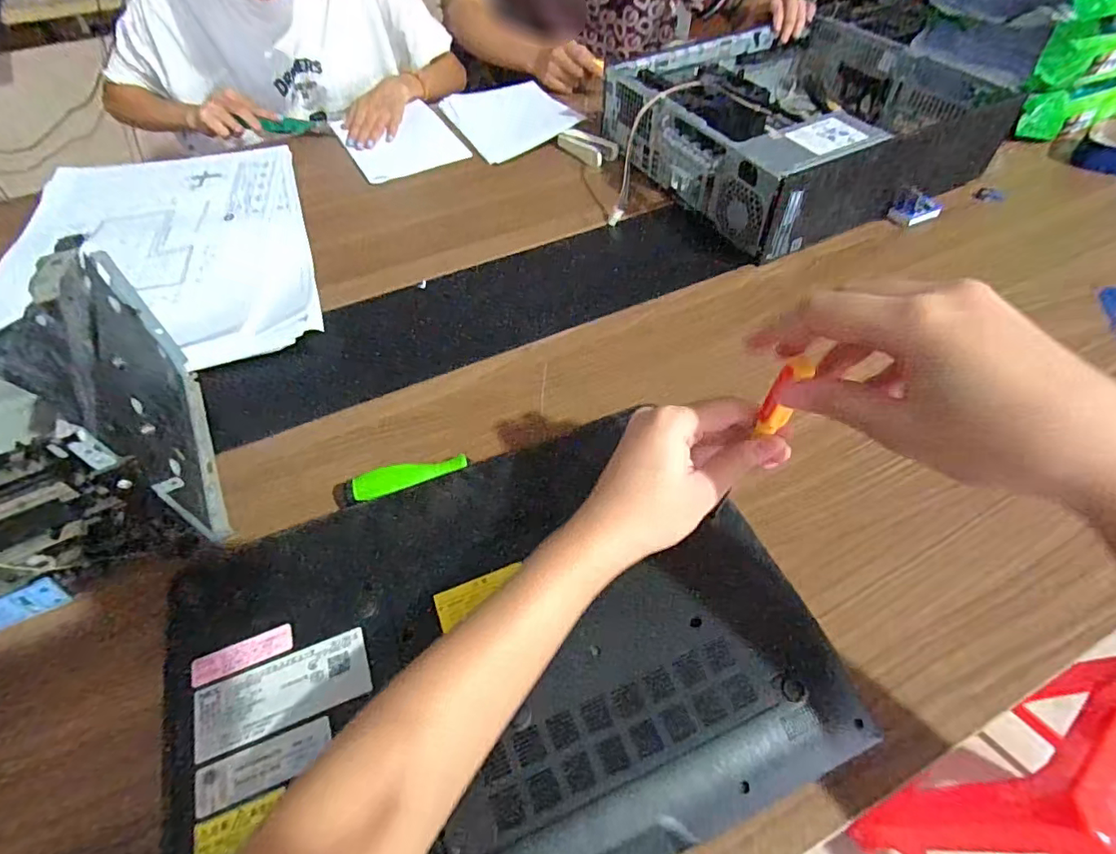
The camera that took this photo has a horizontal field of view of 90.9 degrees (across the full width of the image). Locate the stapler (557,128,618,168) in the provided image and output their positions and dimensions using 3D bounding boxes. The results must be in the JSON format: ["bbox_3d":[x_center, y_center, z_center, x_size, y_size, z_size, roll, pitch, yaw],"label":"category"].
[{"bbox_3d":[0.040,-0.389,0.764,0.042,0.017,0.093,-37,60,-24],"label":"stapler"}]

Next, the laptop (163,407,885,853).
[{"bbox_3d":[-0.038,0.142,0.342,0.363,0.040,0.269,-19,55,-13],"label":"laptop"}]

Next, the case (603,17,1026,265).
[{"bbox_3d":[0.282,-0.387,0.707,0.449,0.102,0.352,-26,57,-17],"label":"case"}]

